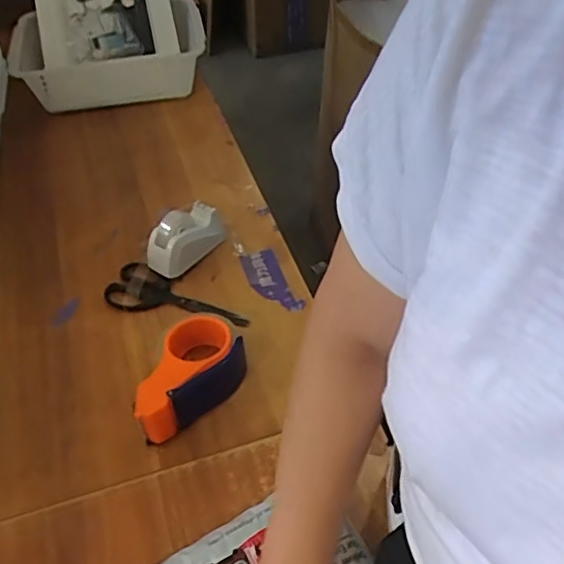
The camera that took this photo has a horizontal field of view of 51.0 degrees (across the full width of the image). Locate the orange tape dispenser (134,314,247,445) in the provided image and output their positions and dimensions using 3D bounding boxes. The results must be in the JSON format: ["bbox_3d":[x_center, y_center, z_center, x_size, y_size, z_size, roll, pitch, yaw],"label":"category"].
[{"bbox_3d":[-0.114,0.103,0.676,0.093,0.062,0.148,35,57,29],"label":"orange tape dispenser"}]

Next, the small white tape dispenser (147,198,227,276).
[{"bbox_3d":[-0.133,-0.061,0.821,0.051,0.077,0.117,33,56,28],"label":"small white tape dispenser"}]

